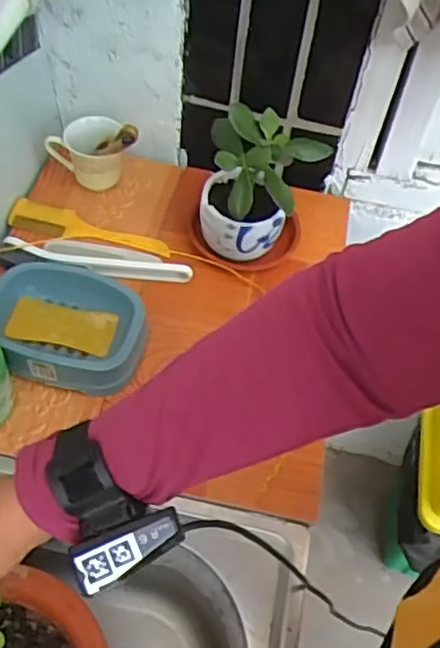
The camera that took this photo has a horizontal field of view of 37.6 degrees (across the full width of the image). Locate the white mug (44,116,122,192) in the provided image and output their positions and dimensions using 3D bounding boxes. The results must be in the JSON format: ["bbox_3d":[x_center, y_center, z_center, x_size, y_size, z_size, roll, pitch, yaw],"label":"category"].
[{"bbox_3d":[-0.156,-0.212,0.792,0.094,0.072,0.069,37,59,20],"label":"white mug"}]

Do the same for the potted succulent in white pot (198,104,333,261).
[{"bbox_3d":[0.040,-0.138,0.700,0.121,0.150,0.085,13,53,4],"label":"potted succulent in white pot"}]

